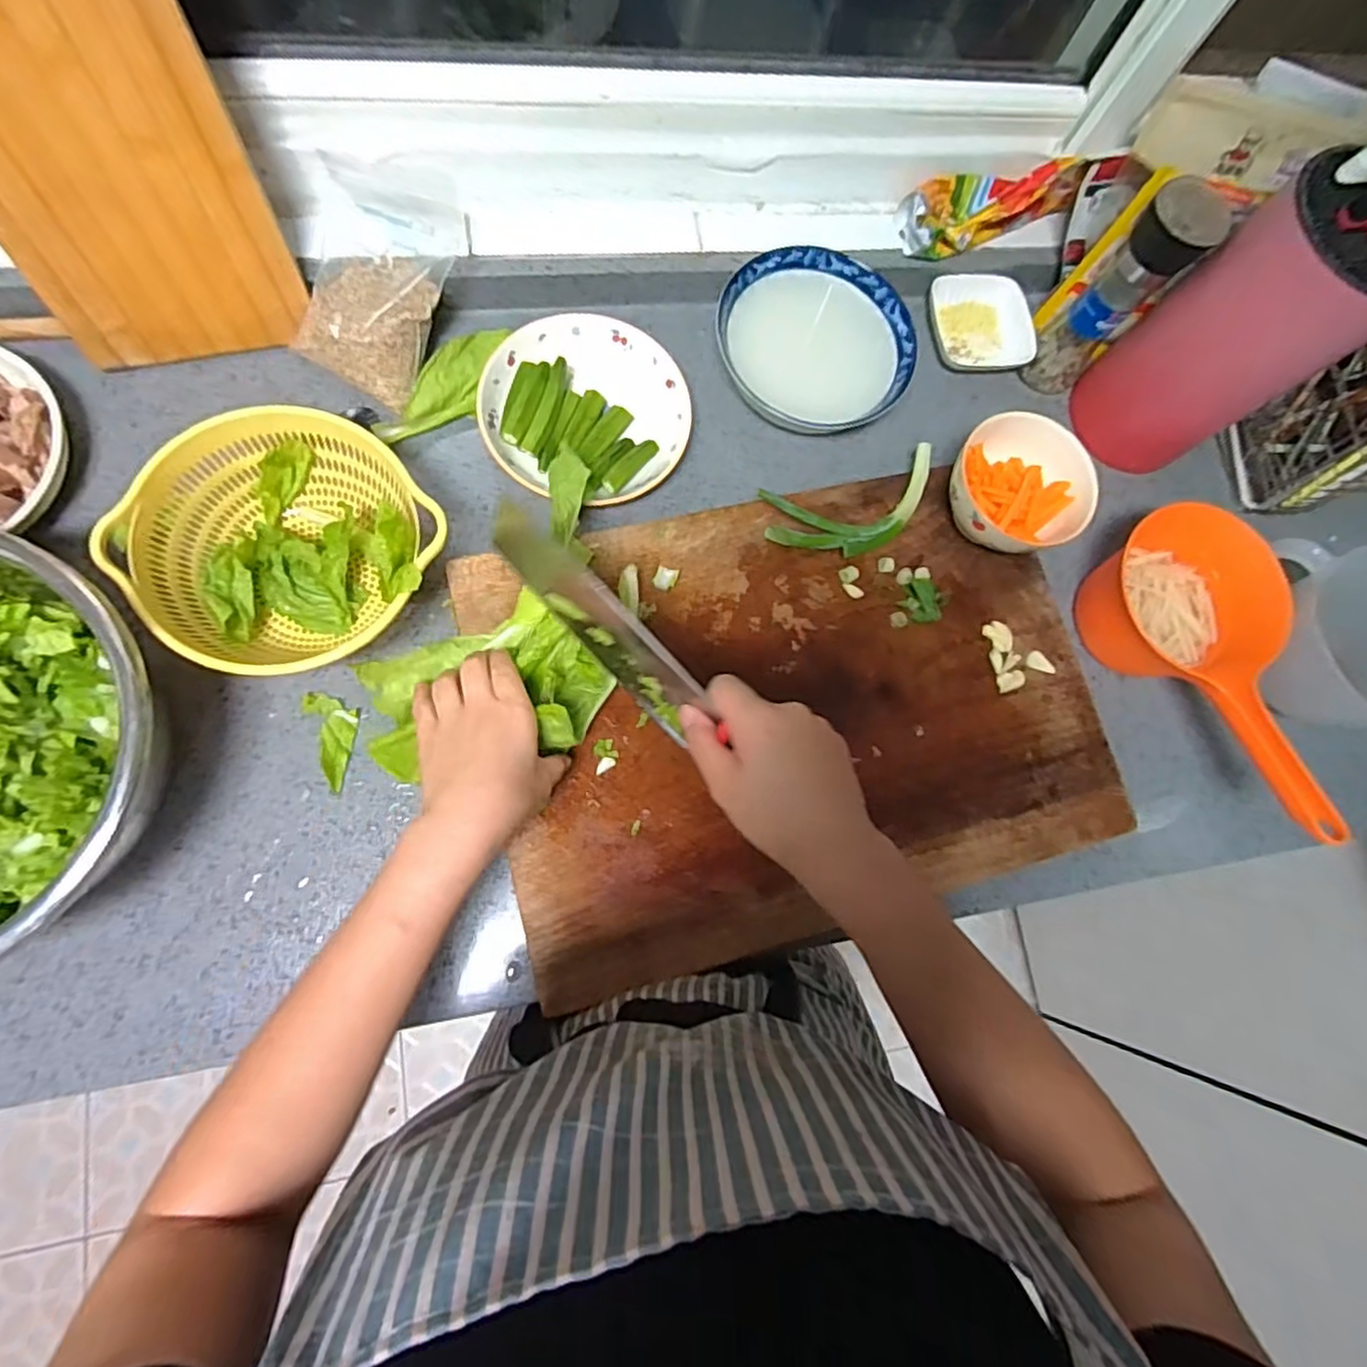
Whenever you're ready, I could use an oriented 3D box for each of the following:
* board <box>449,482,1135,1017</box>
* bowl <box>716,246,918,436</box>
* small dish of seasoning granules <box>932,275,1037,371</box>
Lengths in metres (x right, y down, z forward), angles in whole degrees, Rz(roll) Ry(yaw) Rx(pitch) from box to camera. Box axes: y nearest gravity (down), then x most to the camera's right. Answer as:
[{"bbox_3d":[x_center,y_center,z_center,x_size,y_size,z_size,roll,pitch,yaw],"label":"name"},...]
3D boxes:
[{"bbox_3d":[0.103,0.020,0.547,0.493,0.043,0.348,-8,80,-10],"label":"board"},{"bbox_3d":[0.116,-0.310,0.621,0.176,0.046,0.152,13,77,-6],"label":"bowl"},{"bbox_3d":[0.286,-0.355,0.661,0.094,0.023,0.102,-7,80,-10],"label":"small dish of seasoning granules"}]

